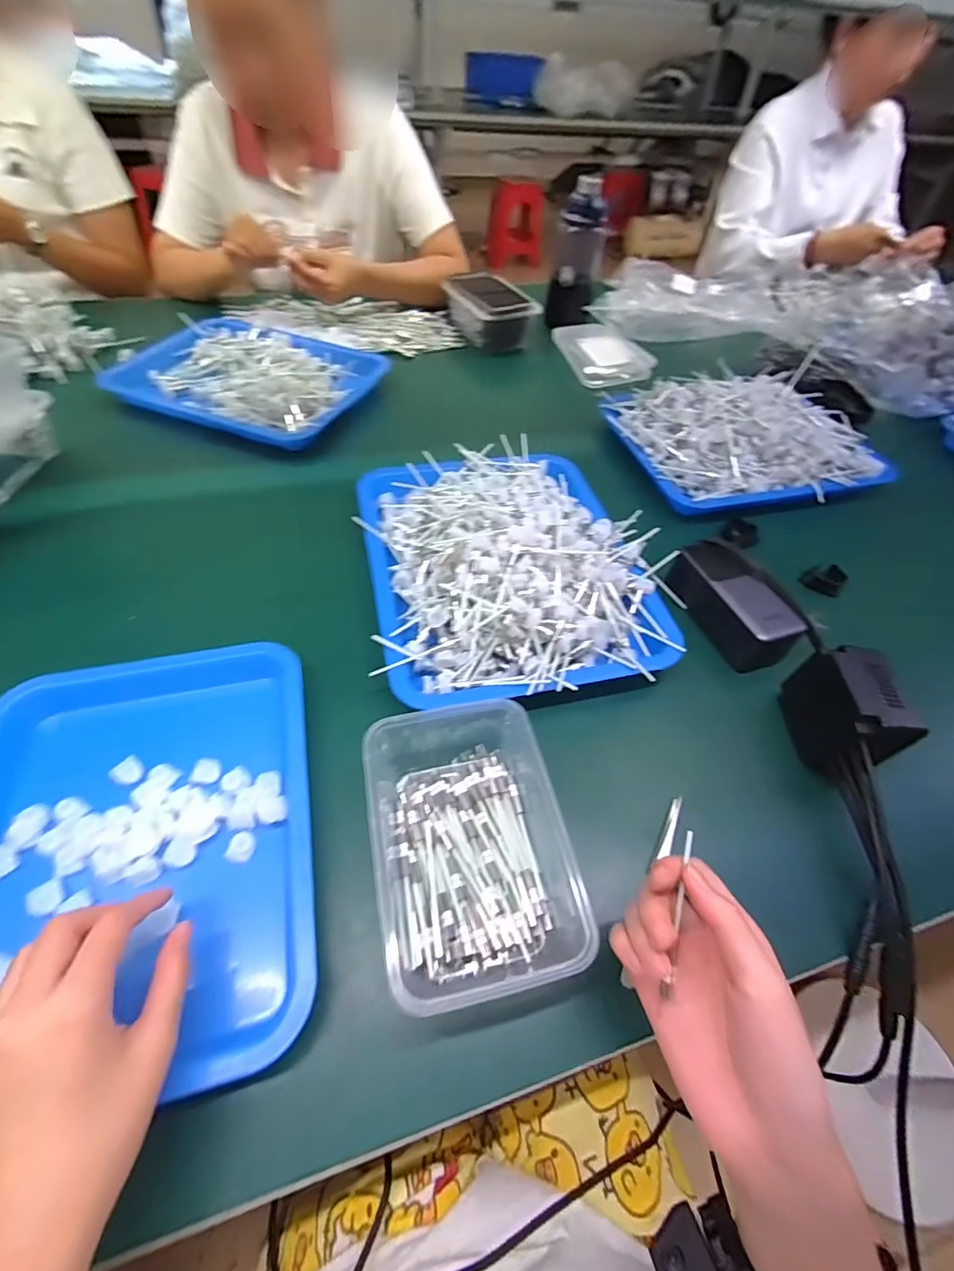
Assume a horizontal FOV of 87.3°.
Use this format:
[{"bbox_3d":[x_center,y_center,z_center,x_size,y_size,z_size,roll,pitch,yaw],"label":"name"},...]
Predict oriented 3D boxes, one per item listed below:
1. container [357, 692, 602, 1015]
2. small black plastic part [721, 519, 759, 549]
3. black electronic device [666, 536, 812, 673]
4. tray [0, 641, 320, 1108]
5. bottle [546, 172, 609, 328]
[{"bbox_3d":[-0.008,0.132,0.342,0.118,0.076,0.190,-8,53,-11],"label":"container"},{"bbox_3d":[0.303,-0.116,0.576,0.038,0.026,0.024,15,53,7],"label":"small black plastic part"},{"bbox_3d":[0.248,-0.035,0.485,0.061,0.051,0.135,-16,55,-16],"label":"black electronic device"},{"bbox_3d":[-0.227,0.137,0.339,0.224,0.043,0.280,-10,54,-12],"label":"tray"},{"bbox_3d":[0.170,-0.645,0.859,0.080,0.191,0.057,10,52,4],"label":"bottle"}]

